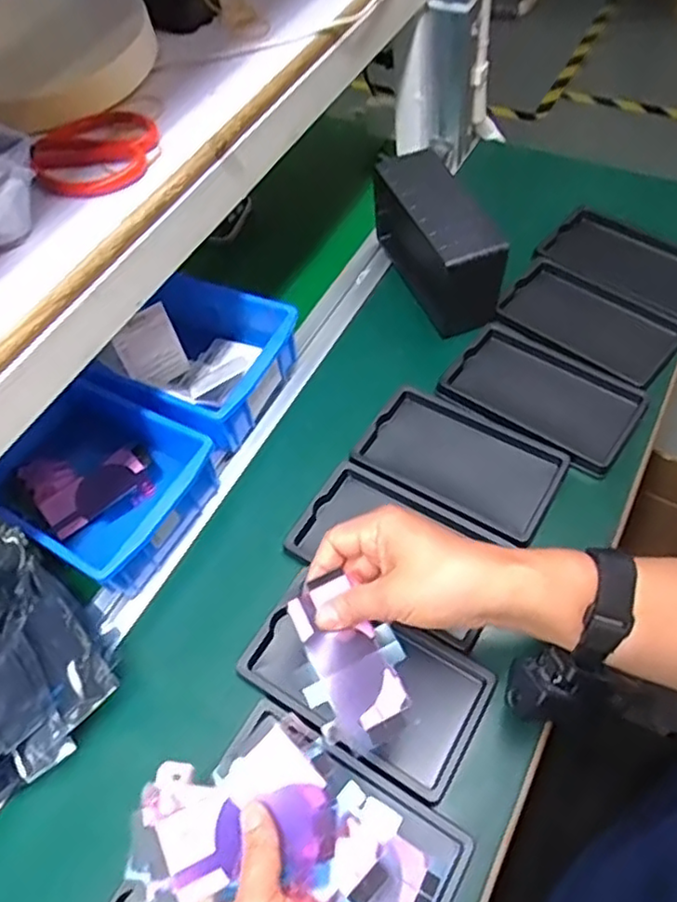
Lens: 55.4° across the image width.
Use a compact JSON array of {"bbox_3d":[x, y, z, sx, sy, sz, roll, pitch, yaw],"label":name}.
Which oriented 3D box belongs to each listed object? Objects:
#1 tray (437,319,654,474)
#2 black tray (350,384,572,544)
[{"bbox_3d":[0.182,-0.049,0.577,0.159,0.024,0.100,31,64,21],"label":"tray"},{"bbox_3d":[0.102,0.009,0.545,0.160,0.019,0.097,29,63,20],"label":"black tray"}]

